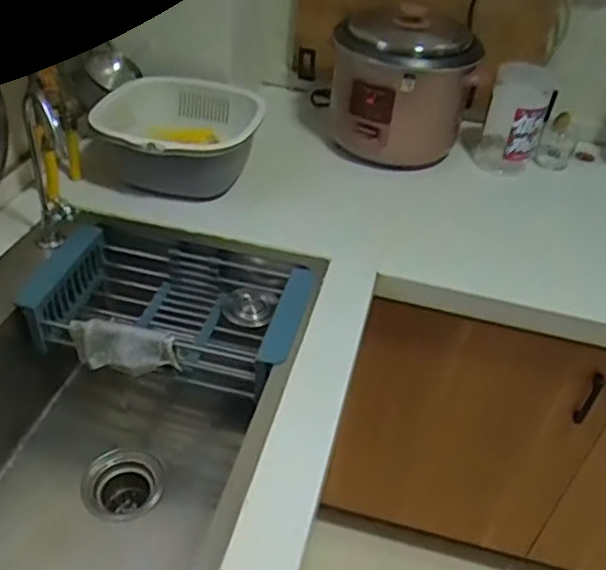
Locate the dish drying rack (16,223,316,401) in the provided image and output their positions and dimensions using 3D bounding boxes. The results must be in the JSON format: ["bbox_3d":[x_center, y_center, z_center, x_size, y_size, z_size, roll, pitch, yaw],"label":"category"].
[{"bbox_3d":[-0.179,0.029,0.897,0.363,0.113,0.204,14,41,9],"label":"dish drying rack"}]

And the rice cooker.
[{"bbox_3d":[0.152,-0.329,1.087,0.215,0.229,0.213,3,40,-4],"label":"rice cooker"}]

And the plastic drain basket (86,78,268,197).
[{"bbox_3d":[-0.193,-0.236,1.031,0.254,0.111,0.204,-3,41,-11],"label":"plastic drain basket"}]

